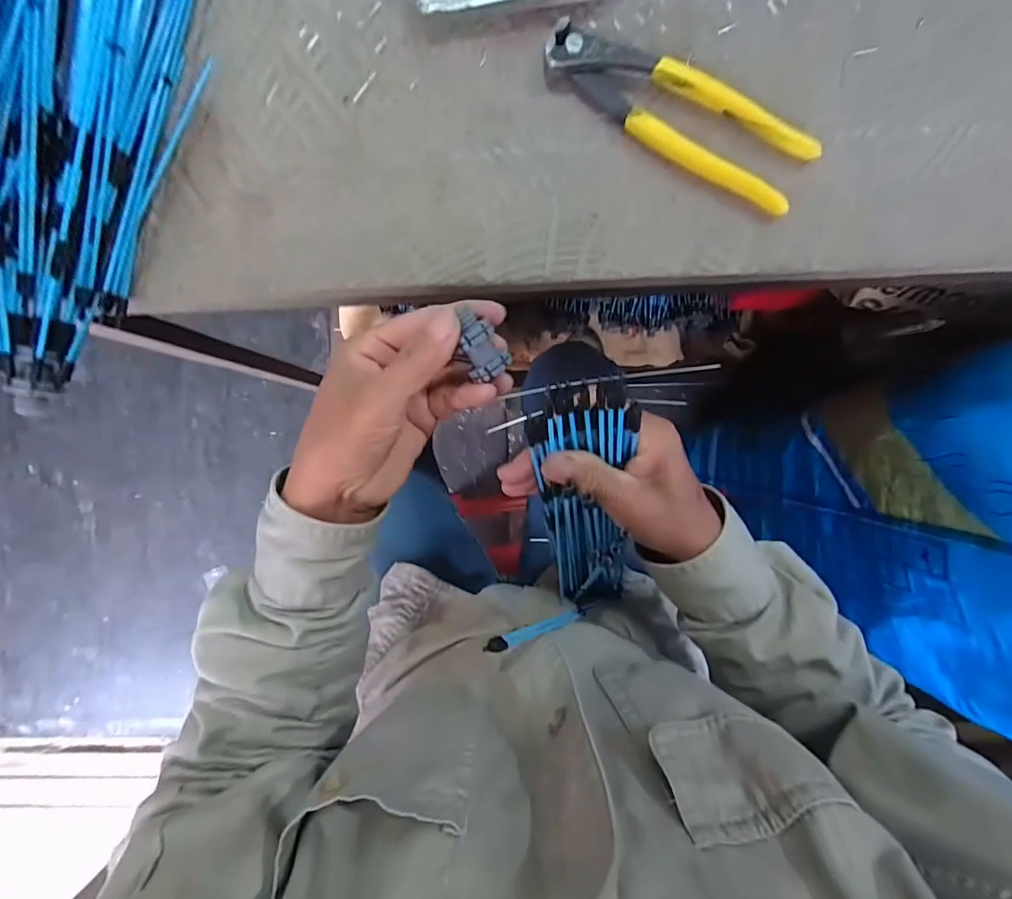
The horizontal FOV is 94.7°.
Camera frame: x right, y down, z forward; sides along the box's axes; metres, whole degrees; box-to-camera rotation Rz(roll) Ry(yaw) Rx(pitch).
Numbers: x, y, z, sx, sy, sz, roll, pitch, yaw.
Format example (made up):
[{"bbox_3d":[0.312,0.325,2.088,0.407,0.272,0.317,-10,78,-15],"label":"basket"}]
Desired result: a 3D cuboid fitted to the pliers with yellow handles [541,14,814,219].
[{"bbox_3d":[0.099,-0.197,0.272,0.164,0.014,0.046,31,90,1],"label":"pliers with yellow handles"}]

